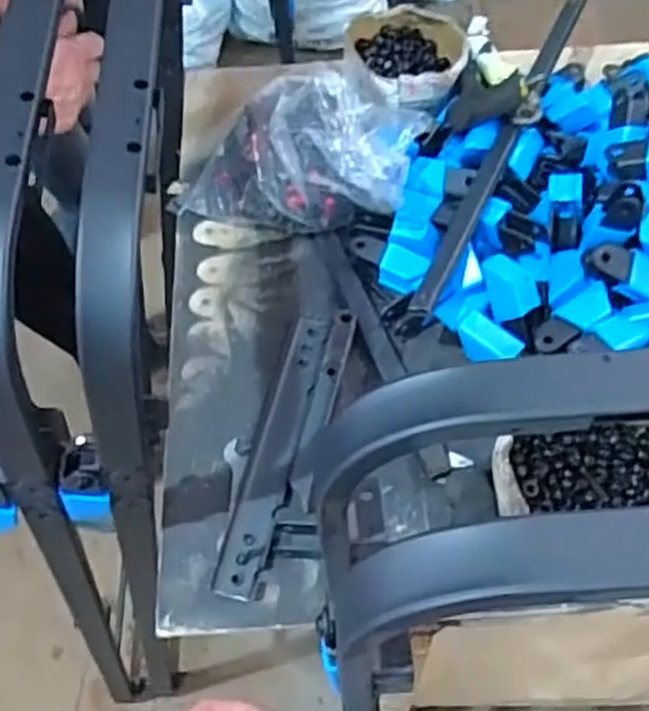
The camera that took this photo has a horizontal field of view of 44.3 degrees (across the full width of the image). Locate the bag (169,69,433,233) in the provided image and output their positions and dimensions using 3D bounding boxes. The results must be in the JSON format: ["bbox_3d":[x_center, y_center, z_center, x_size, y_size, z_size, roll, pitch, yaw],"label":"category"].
[{"bbox_3d":[-0.021,-0.208,0.763,0.212,0.105,0.159,18,60,13],"label":"bag"}]

